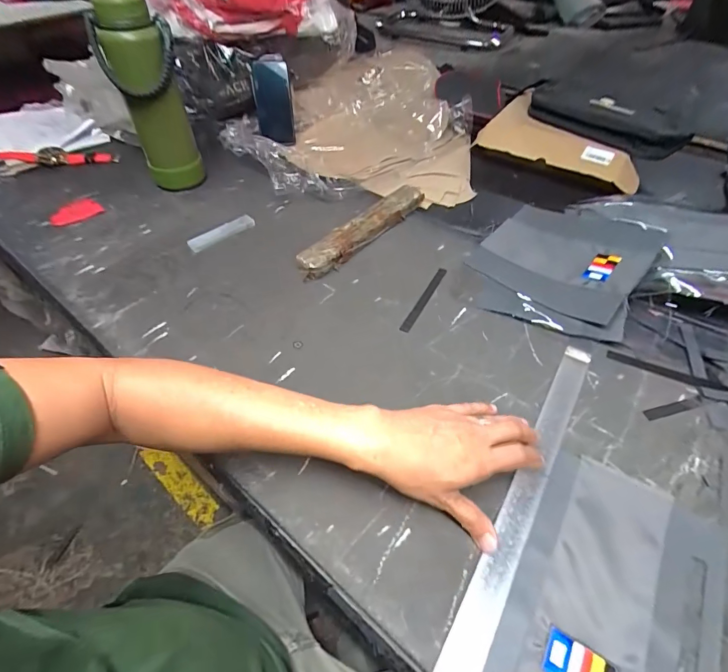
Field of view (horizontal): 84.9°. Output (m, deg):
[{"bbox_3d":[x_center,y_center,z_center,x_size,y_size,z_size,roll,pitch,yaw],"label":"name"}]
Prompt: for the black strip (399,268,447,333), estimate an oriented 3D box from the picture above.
[{"bbox_3d":[0.085,-0.052,0.559,0.013,0.005,0.136,23,54,19],"label":"black strip"}]

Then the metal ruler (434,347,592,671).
[{"bbox_3d":[0.109,0.205,0.339,0.028,0.006,0.575,23,52,25],"label":"metal ruler"}]

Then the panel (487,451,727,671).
[{"bbox_3d":[0.209,0.217,0.326,0.151,0.005,0.219,25,53,20],"label":"panel"}]

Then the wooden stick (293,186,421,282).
[{"bbox_3d":[0.001,-0.171,0.631,0.042,0.037,0.257,33,58,25],"label":"wooden stick"}]

